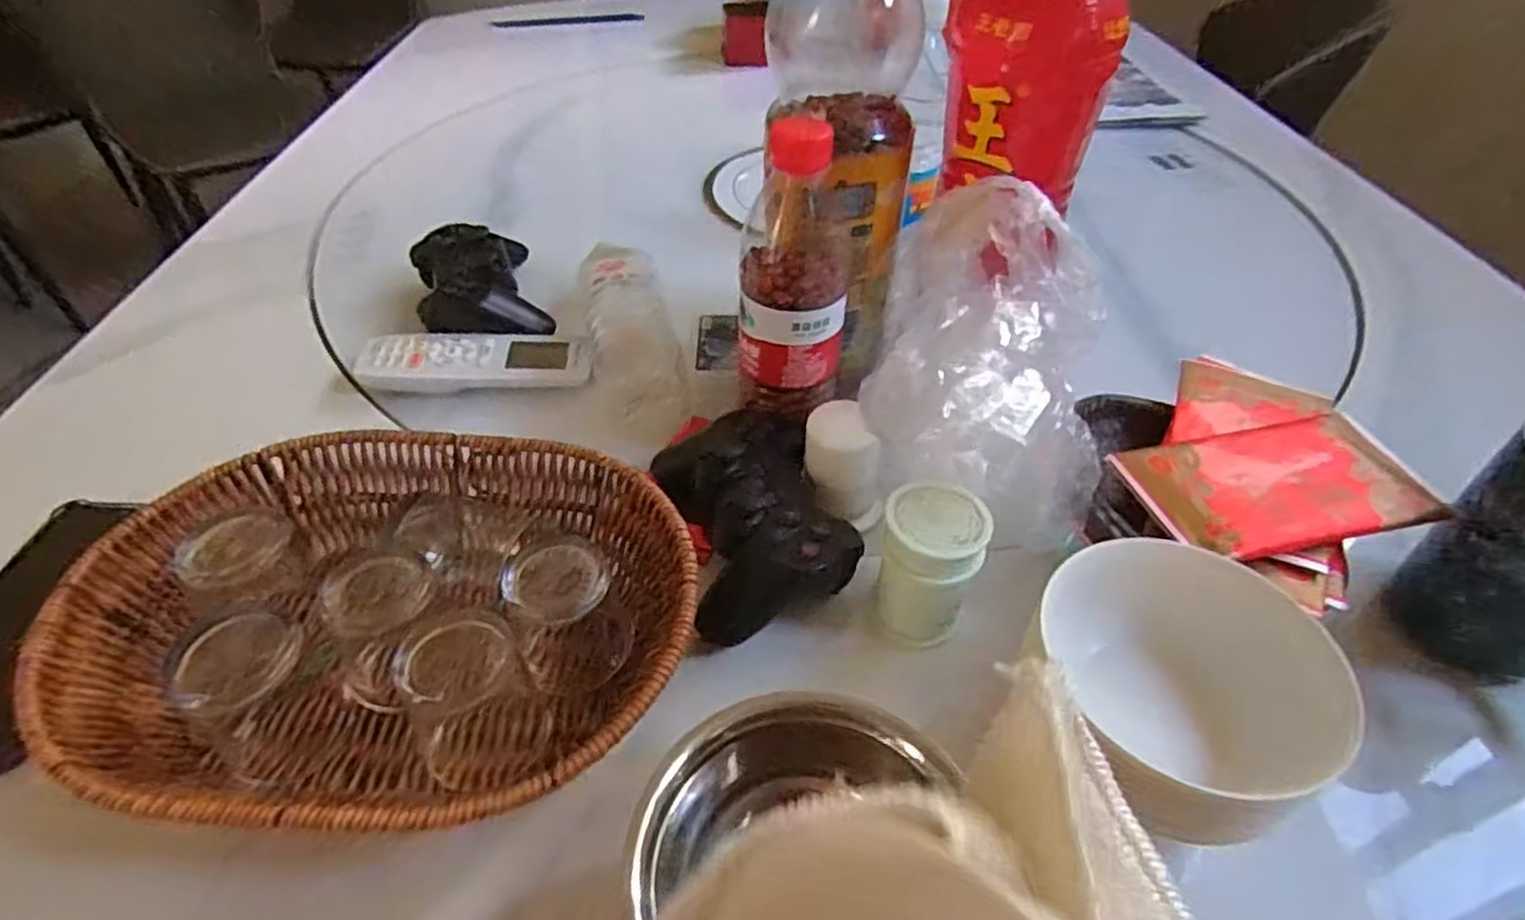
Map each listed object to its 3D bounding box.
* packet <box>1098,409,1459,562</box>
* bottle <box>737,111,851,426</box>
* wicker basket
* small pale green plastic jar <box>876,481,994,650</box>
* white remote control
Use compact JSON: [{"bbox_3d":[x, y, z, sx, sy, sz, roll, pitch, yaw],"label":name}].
[{"bbox_3d":[0.261,0.011,0.384,0.147,0.012,0.080,-11,45,-13],"label":"packet"},{"bbox_3d":[0.017,-0.105,0.444,0.065,0.164,0.063,4,43,3],"label":"bottle"},{"bbox_3d":[-0.169,0.078,0.361,0.272,0.072,0.203,2,43,1],"label":"wicker basket"},{"bbox_3d":[0.082,0.054,0.388,0.050,0.070,0.051,1,43,-1],"label":"small pale green plastic jar"},{"bbox_3d":[-0.206,-0.076,0.555,0.163,0.024,0.048,1,43,0],"label":"white remote control"}]

